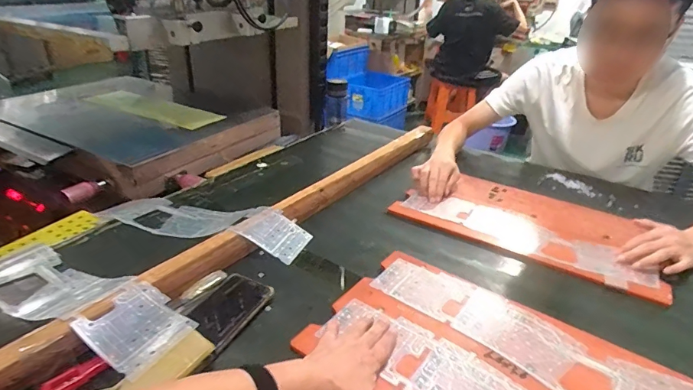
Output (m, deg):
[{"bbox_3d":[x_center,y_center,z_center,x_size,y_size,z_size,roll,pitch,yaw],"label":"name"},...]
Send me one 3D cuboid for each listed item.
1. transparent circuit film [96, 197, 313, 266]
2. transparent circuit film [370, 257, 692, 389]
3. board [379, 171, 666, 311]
[{"bbox_3d":[-0.269,0.042,0.773,0.404,0.037,0.114,11,30,17],"label":"transparent circuit film"},{"bbox_3d":[0.236,0.191,0.556,0.436,0.006,0.122,22,34,31],"label":"transparent circuit film"},{"bbox_3d":[0.357,0.046,0.845,0.462,0.009,0.262,19,33,30],"label":"board"}]

